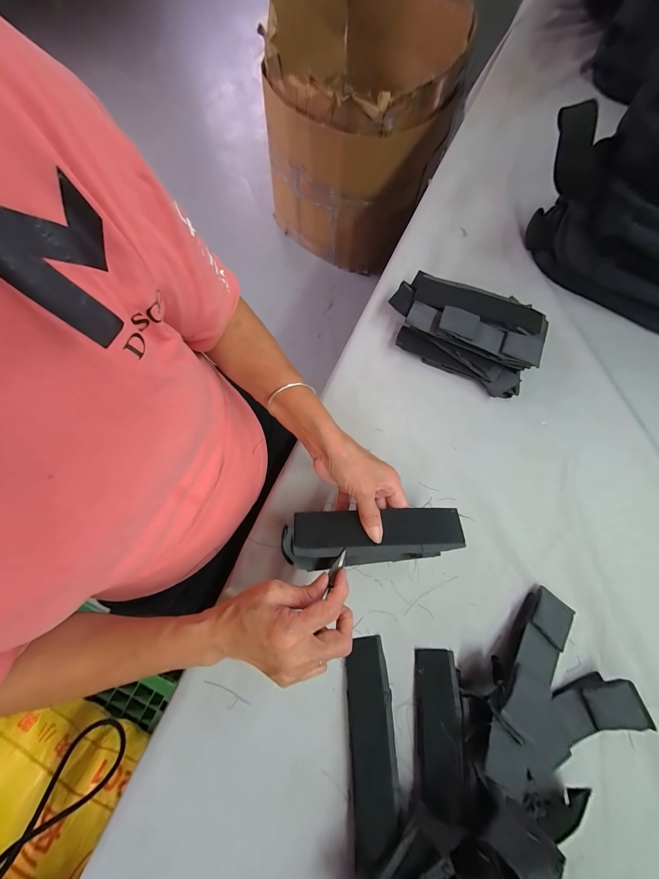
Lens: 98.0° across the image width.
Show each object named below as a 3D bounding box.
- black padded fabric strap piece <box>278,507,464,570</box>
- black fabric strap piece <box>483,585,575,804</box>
[{"bbox_3d":[0.049,0.105,0.311,0.191,0.031,0.056,-2,72,-7],"label":"black padded fabric strap piece"},{"bbox_3d":[0.220,0.263,0.316,0.056,0.045,0.189,41,76,9],"label":"black fabric strap piece"}]

